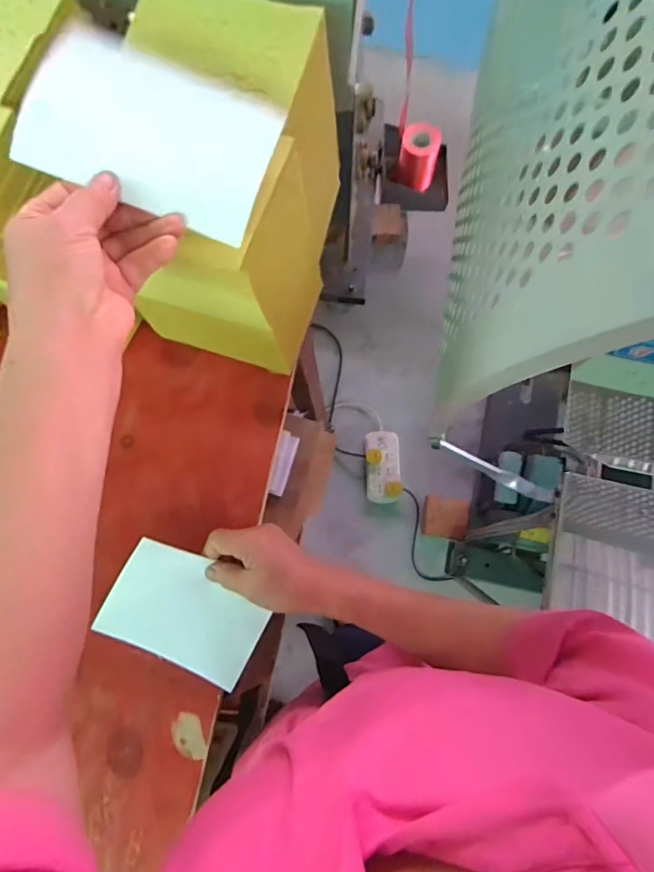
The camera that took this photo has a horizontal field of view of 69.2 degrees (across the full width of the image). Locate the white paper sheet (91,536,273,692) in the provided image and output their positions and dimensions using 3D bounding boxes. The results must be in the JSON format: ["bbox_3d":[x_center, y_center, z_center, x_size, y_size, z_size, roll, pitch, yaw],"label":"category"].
[{"bbox_3d":[-0.135,0.174,0.462,0.146,0.007,0.101,31,86,-11],"label":"white paper sheet"}]

